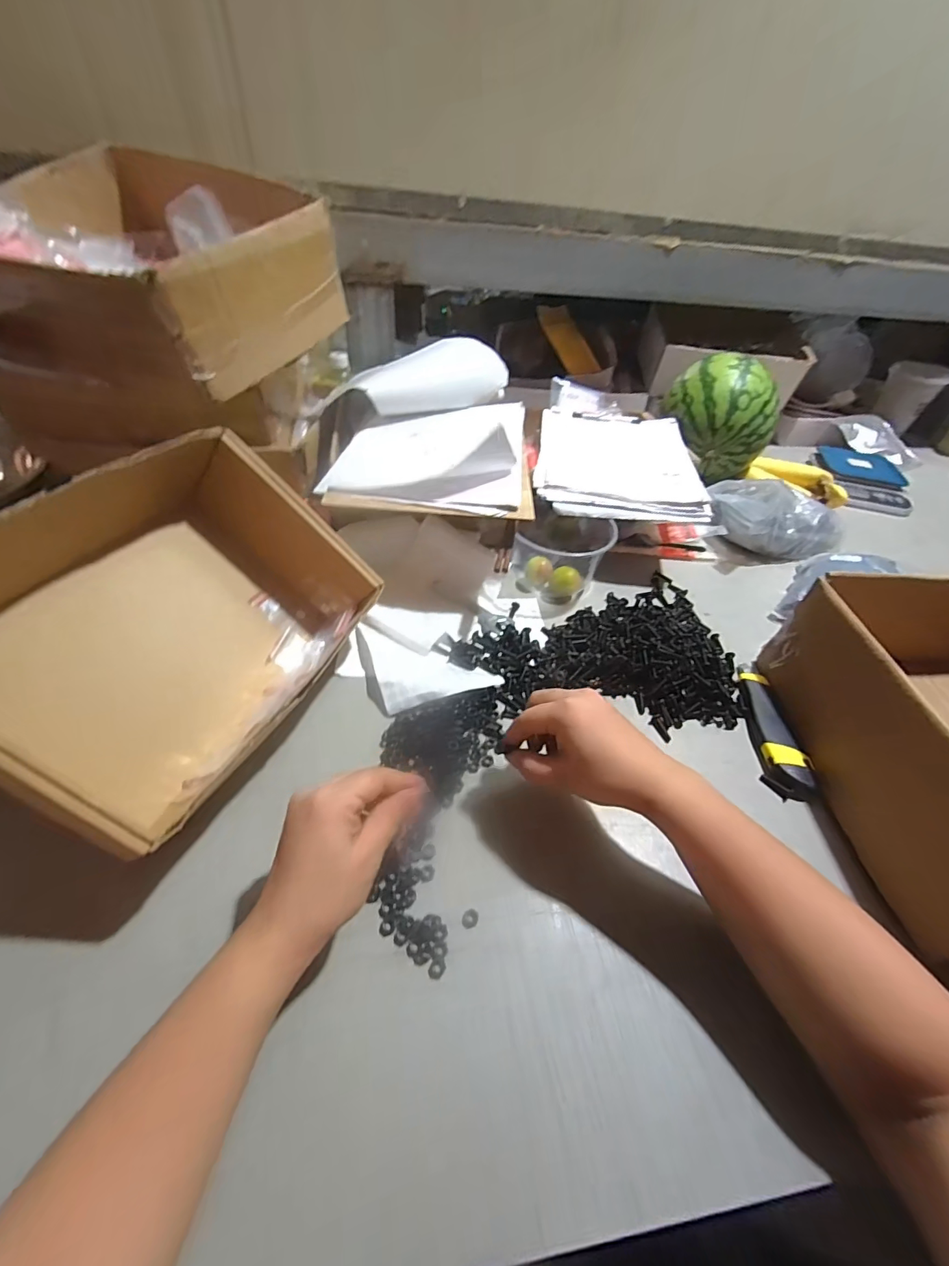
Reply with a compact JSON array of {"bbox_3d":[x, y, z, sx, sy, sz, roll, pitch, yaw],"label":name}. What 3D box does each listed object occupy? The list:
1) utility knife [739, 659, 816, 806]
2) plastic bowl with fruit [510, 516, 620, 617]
[{"bbox_3d":[0.304,0.093,0.483,0.041,0.020,0.164,7,45,2],"label":"utility knife"},{"bbox_3d":[0.115,-0.110,0.610,0.116,0.080,0.143,36,52,27],"label":"plastic bowl with fruit"}]

